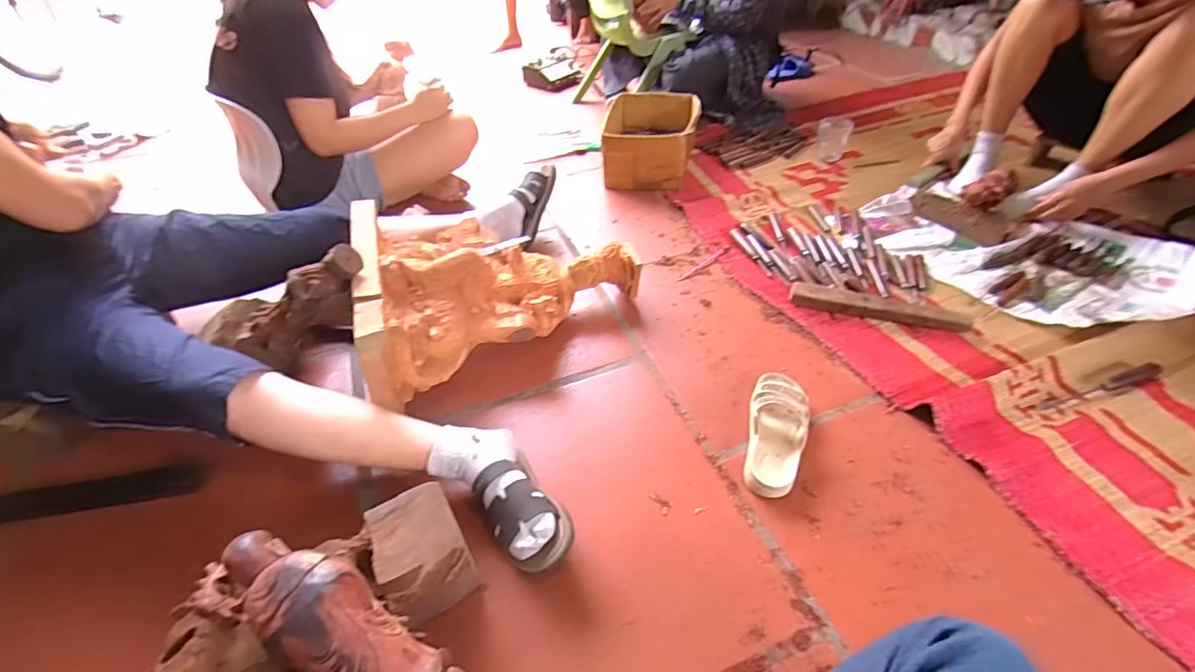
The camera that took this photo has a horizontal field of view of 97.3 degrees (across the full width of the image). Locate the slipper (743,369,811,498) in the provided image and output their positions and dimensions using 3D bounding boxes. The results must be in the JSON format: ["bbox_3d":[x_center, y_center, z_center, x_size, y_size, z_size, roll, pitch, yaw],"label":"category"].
[{"bbox_3d":[0.289,0.150,0.846,0.094,0.048,0.230,14,47,15],"label":"slipper"}]

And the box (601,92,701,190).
[{"bbox_3d":[0.159,-0.569,1.524,0.250,0.150,0.313,6,45,7],"label":"box"}]

